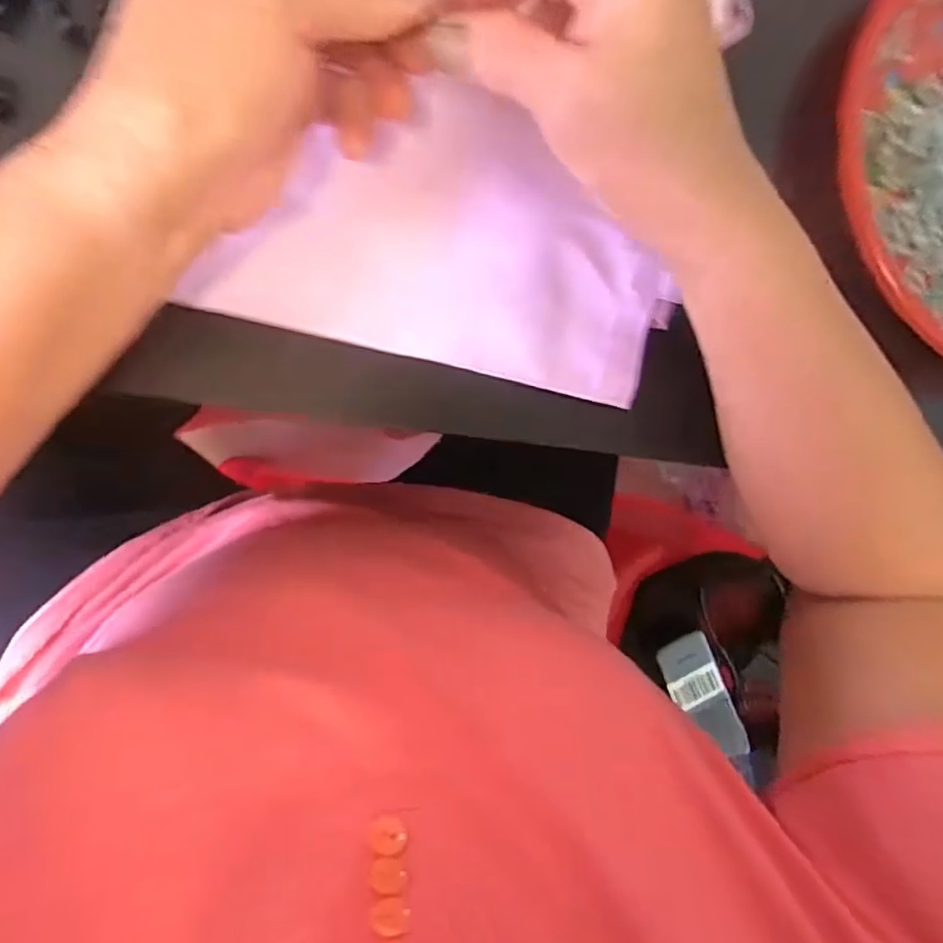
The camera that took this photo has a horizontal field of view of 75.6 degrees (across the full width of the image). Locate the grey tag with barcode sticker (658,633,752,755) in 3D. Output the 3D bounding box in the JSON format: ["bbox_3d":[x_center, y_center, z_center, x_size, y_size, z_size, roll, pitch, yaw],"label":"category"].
[{"bbox_3d":[0.220,0.219,0.582,0.052,0.013,0.122,-23,96,-9],"label":"grey tag with barcode sticker"}]

